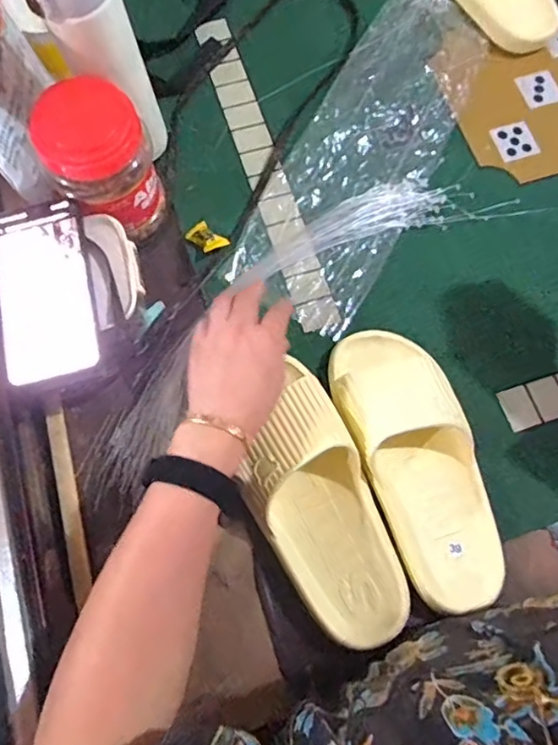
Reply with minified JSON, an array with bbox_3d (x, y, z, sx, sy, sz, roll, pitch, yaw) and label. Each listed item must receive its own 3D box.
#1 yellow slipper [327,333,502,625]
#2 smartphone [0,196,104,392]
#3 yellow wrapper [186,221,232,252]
[{"bbox_3d":[0.120,0.071,0.477,0.102,0.053,0.250,-16,74,-7],"label":"yellow slipper"},{"bbox_3d":[-0.195,-0.068,0.465,0.075,0.011,0.165,-13,73,-6],"label":"smartphone"},{"bbox_3d":[-0.072,-0.135,0.556,0.037,0.011,0.027,42,76,11],"label":"yellow wrapper"}]

